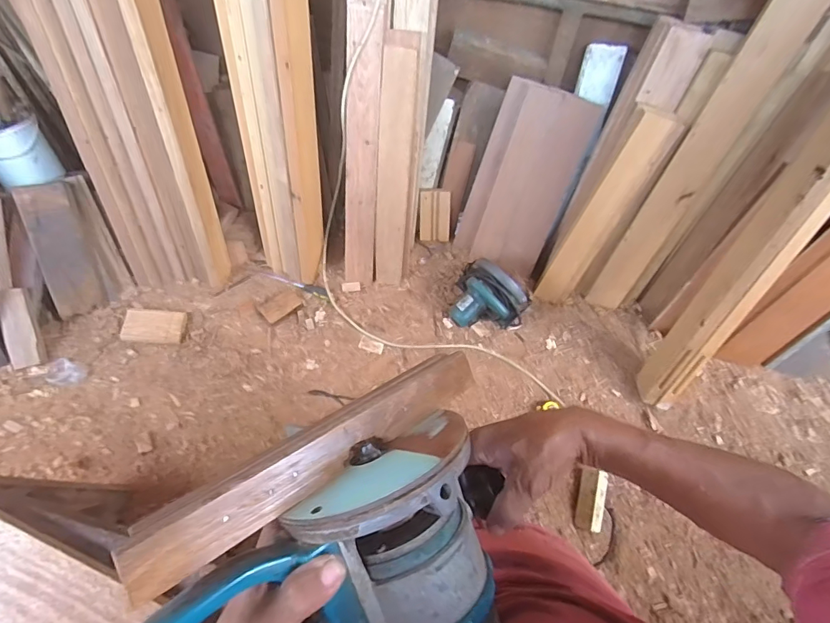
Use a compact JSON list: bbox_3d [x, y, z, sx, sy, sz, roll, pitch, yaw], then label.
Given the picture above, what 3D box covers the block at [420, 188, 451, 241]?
[{"bbox_3d":[0.073,-0.346,1.621,0.110,0.189,0.021,1,31,2],"label":"block"}]

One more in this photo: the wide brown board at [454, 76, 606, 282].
[{"bbox_3d":[0.351,-0.413,1.465,0.291,0.576,0.042,24,33,10],"label":"wide brown board"}]

